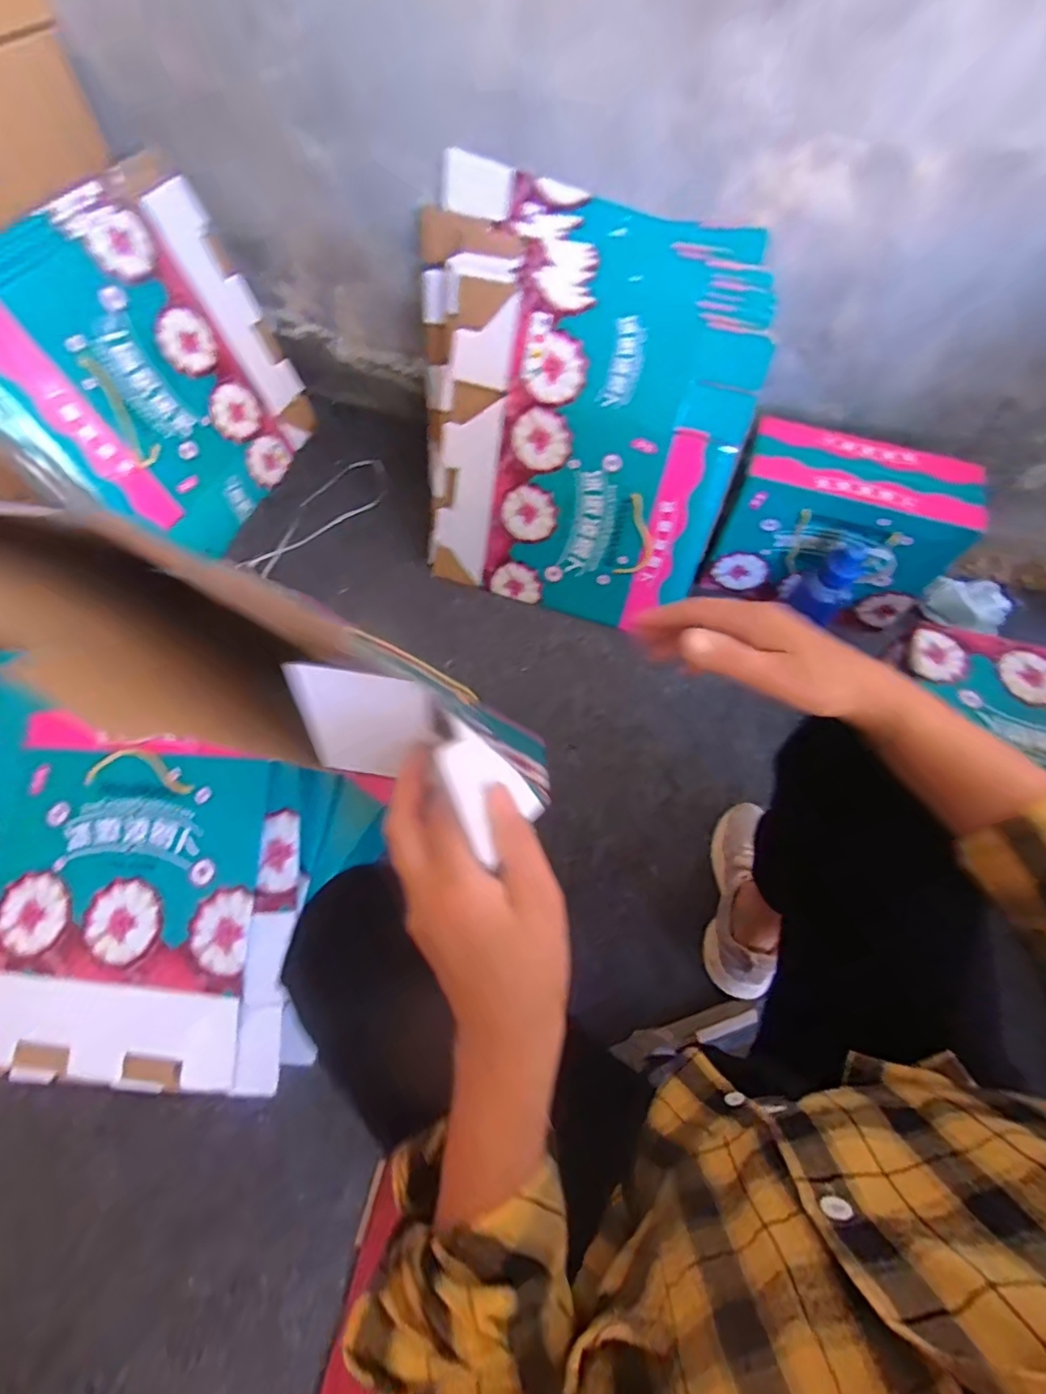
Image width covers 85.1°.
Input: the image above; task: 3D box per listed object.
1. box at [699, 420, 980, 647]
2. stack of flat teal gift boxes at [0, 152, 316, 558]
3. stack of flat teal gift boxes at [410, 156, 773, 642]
[{"bbox_3d":[0.509,-0.263,0.954,0.338,0.254,0.186,15,64,6],"label":"box"},{"bbox_3d":[-0.576,-0.494,0.916,0.067,0.450,0.481,13,61,25],"label":"stack of flat teal gift boxes"},{"bbox_3d":[0.072,-0.423,0.904,0.521,0.581,0.093,18,31,8],"label":"stack of flat teal gift boxes"}]

